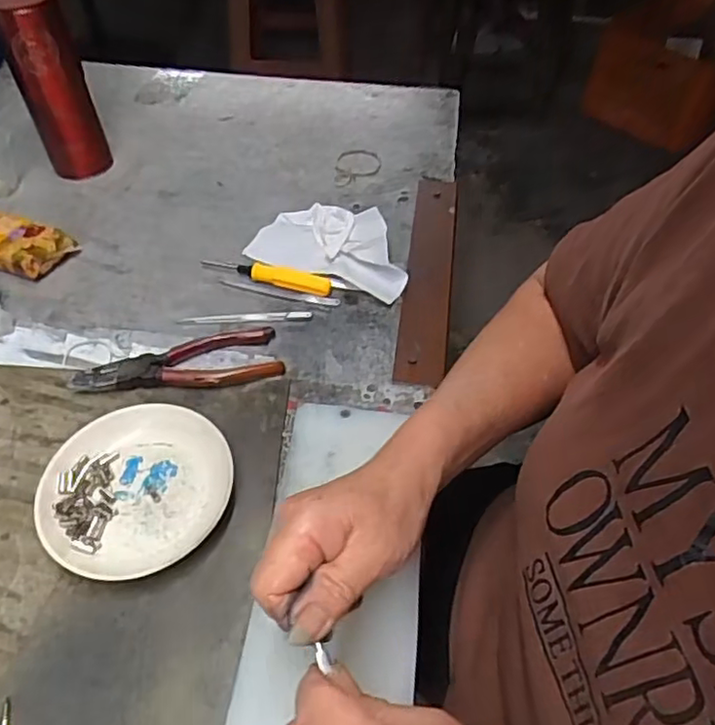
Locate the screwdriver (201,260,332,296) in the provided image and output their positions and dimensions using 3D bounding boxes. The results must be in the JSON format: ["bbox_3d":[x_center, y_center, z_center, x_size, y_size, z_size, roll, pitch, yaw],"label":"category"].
[{"bbox_3d":[-0.079,-0.078,0.552,0.118,0.015,0.018,16,51,12],"label":"screwdriver"}]

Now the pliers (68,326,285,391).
[{"bbox_3d":[-0.136,0.002,0.487,0.150,0.015,0.053,-12,51,-11],"label":"pliers"}]

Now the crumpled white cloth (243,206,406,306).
[{"bbox_3d":[-0.019,-0.114,0.574,0.148,0.032,0.100,17,52,13],"label":"crumpled white cloth"}]

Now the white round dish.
[{"bbox_3d":[-0.143,0.082,0.417,0.110,0.022,0.119,1,50,-1],"label":"white round dish"}]

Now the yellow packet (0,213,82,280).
[{"bbox_3d":[-0.312,-0.110,0.568,0.106,0.035,0.049,18,52,14],"label":"yellow packet"}]

